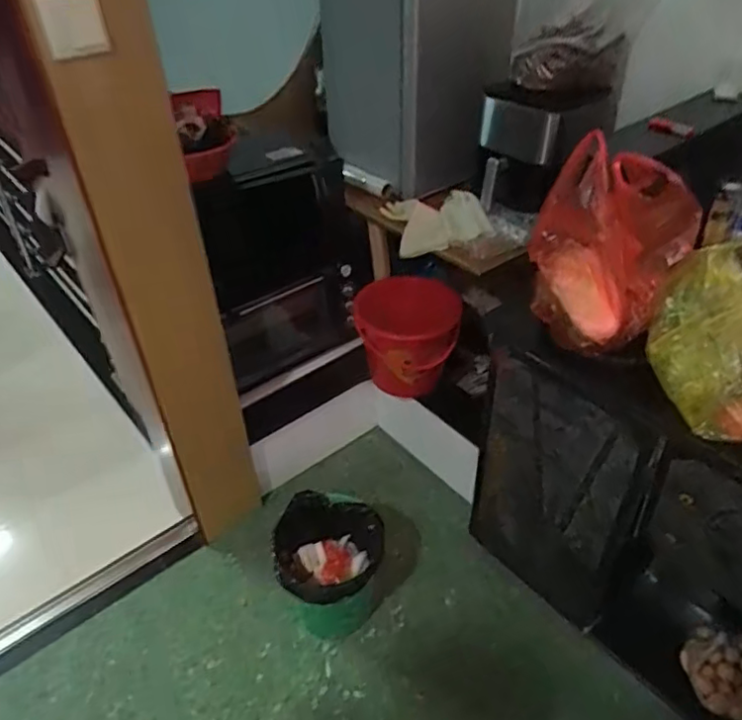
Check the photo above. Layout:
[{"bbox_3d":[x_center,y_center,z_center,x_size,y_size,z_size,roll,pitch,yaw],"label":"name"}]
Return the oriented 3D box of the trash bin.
[{"bbox_3d":[-0.100,0.482,1.449,0.225,0.282,0.241,4,44,7],"label":"trash bin"}]

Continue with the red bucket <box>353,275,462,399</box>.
[{"bbox_3d":[0.103,-0.068,1.722,0.283,0.236,0.275,-1,43,1],"label":"red bucket"}]

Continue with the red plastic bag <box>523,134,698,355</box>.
[{"bbox_3d":[0.394,-0.190,0.980,0.248,0.320,0.163,-21,46,-18],"label":"red plastic bag"}]

